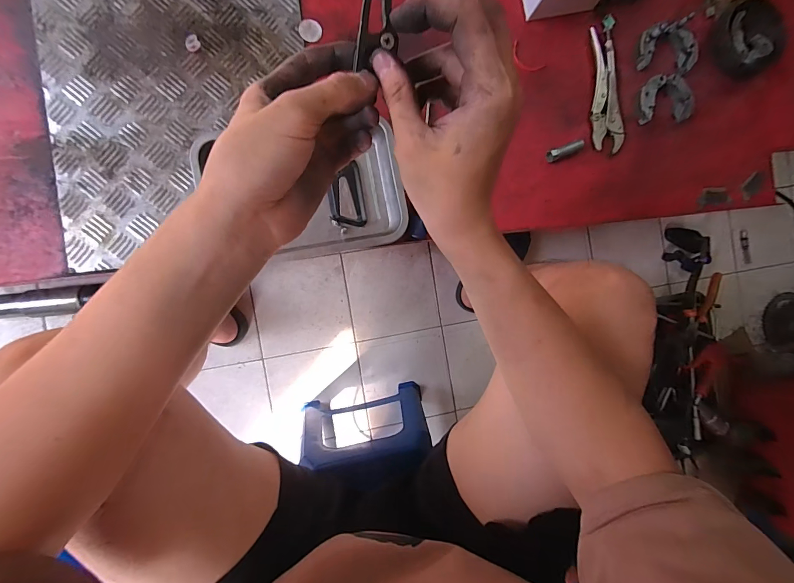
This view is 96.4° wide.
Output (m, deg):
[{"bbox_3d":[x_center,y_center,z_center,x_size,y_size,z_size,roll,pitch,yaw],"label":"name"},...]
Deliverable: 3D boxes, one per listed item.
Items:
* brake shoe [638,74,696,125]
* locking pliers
[{"bbox_3d":[0.507,-0.366,0.676,0.106,0.022,0.084,-8,91,-8],"label":"brake shoe"},{"bbox_3d":[0.391,-0.385,0.664,0.056,0.016,0.239,-6,91,-8],"label":"locking pliers"}]

